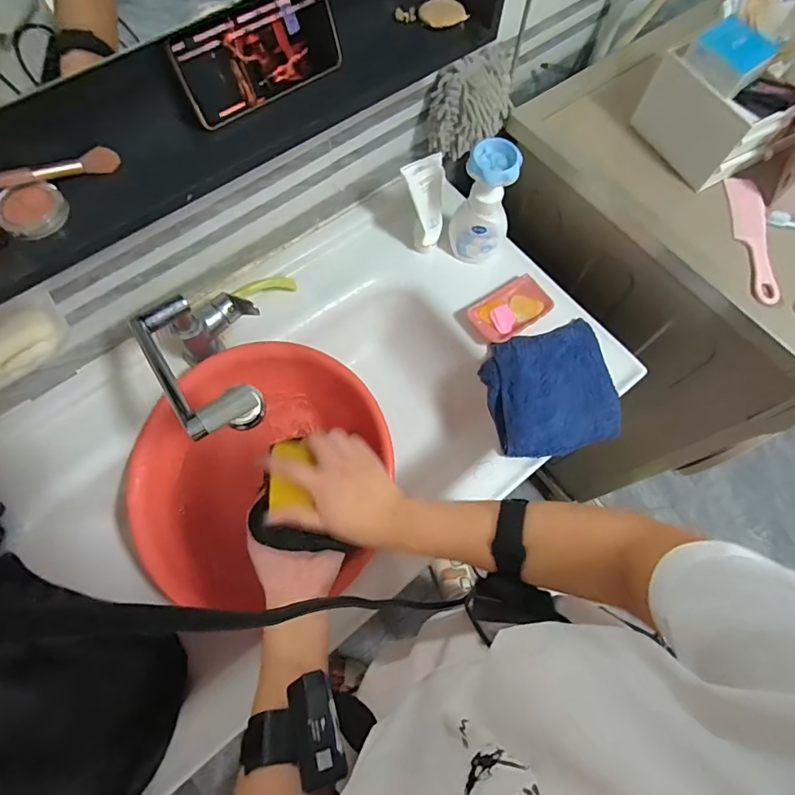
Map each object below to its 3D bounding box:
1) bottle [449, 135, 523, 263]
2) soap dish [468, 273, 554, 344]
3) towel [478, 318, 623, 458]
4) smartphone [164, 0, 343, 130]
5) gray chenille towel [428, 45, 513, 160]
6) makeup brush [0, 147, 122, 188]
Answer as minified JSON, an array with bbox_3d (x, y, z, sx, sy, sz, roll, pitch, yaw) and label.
[{"bbox_3d":[0.131,-0.287,0.707,0.086,0.183,0.062,20,69,6],"label":"bottle"},{"bbox_3d":[0.180,-0.139,0.744,0.132,0.018,0.079,-32,73,-14],"label":"soap dish"},{"bbox_3d":[0.228,-0.012,0.695,0.186,0.031,0.186,-13,69,-7],"label":"towel"},{"bbox_3d":[-0.133,-0.337,0.461,0.167,0.078,0.009,-36,53,-14],"label":"smartphone"},{"bbox_3d":[0.116,-0.449,0.720,0.135,0.118,0.064,-23,71,-11],"label":"gray chenille towel"},{"bbox_3d":[-0.318,-0.202,0.421,0.129,0.017,0.013,-30,72,-29],"label":"makeup brush"}]

